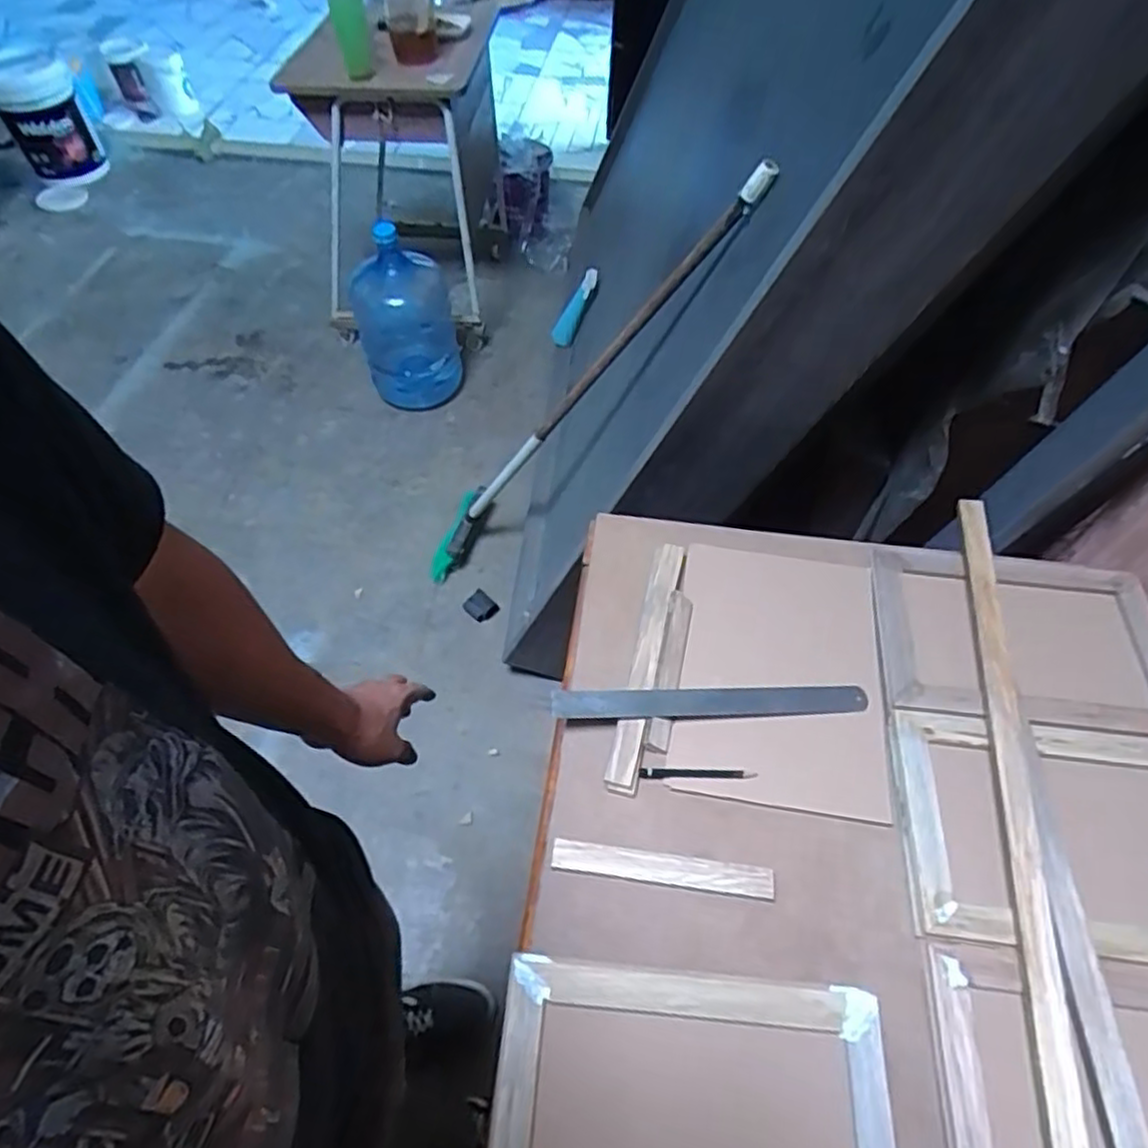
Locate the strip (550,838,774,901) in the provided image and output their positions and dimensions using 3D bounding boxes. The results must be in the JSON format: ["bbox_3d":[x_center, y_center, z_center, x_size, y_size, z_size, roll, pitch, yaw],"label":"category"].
[{"bbox_3d":[0.079,0.266,0.644,0.195,0.016,0.025,6,55,6],"label":"strip"}]

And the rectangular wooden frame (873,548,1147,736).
[{"bbox_3d":[0.489,0.061,0.771,0.300,0.013,0.212,6,55,6],"label":"rectangular wooden frame"}]

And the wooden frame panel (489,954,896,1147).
[{"bbox_3d":[0.089,0.416,0.535,0.295,0.018,0.202,3,55,4],"label":"wooden frame panel"}]

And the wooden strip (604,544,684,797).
[{"bbox_3d":[0.077,0.088,0.759,0.030,0.023,0.291,11,56,9],"label":"wooden strip"}]

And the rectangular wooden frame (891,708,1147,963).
[{"bbox_3d":[0.457,0.233,0.648,0.296,0.022,0.206,5,55,5],"label":"rectangular wooden frame"}]

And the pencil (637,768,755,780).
[{"bbox_3d":[0.120,0.195,0.694,0.111,0.009,0.009,0,54,2],"label":"pencil"}]

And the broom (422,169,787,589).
[{"bbox_3d":[-0.019,-0.312,1.380,0.055,1.136,0.221,26,52,-21],"label":"broom"}]

